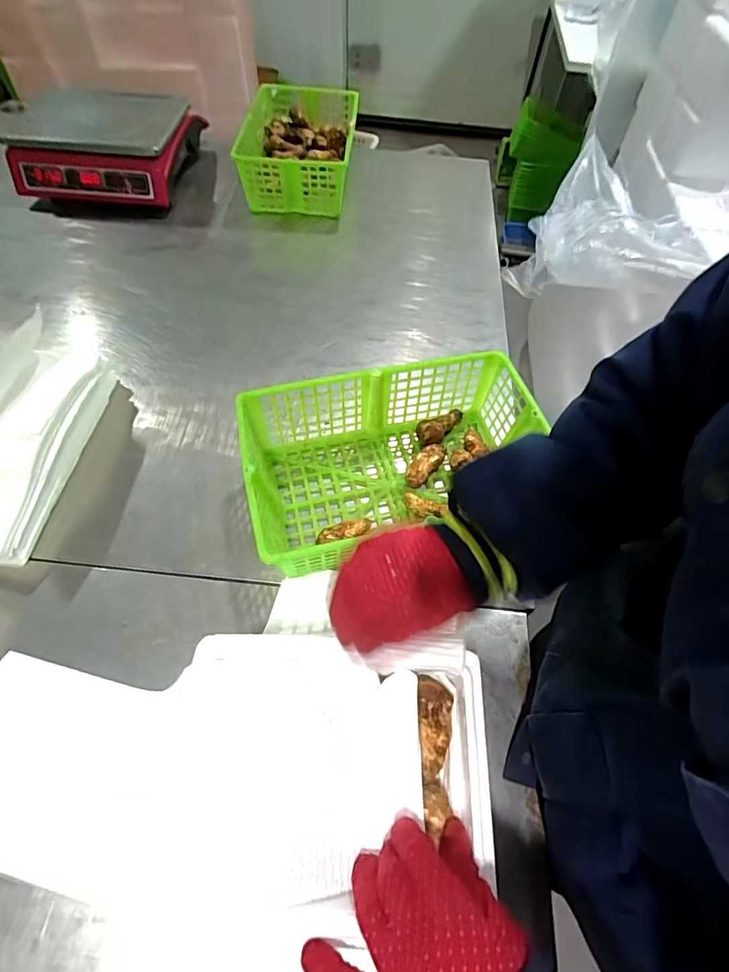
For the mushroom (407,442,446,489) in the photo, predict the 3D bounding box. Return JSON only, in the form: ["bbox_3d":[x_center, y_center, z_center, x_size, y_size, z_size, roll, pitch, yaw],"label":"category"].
[{"bbox_3d":[0.078,-0.025,0.587,0.030,0.032,0.067,30,63,13],"label":"mushroom"}]

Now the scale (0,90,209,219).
[{"bbox_3d":[-0.502,-0.665,0.880,0.306,0.142,0.267,4,60,-1],"label":"scale"}]

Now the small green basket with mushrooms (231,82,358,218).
[{"bbox_3d":[-0.129,-0.677,0.914,0.209,0.108,0.294,4,60,-1],"label":"small green basket with mushrooms"}]

